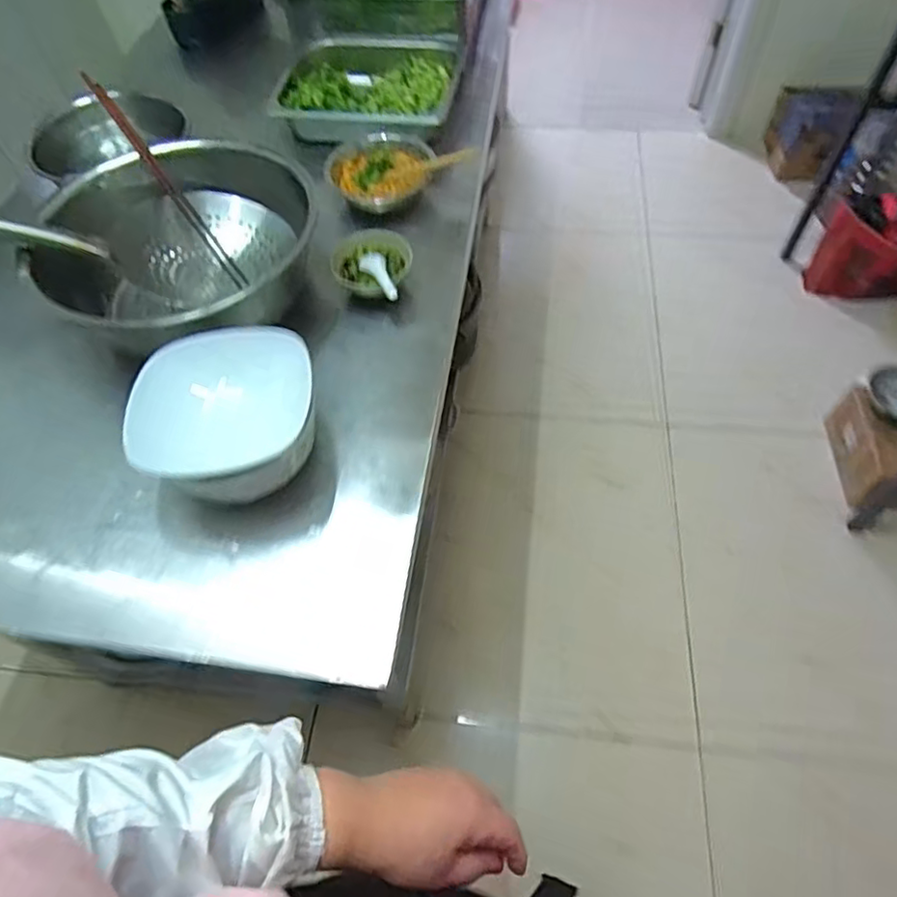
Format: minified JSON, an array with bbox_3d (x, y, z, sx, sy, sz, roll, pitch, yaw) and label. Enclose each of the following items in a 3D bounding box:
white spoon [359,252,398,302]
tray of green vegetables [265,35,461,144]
[{"bbox_3d":[-0.097,-0.238,0.849,0.033,0.030,0.115,-18,60,-8],"label":"white spoon"},{"bbox_3d":[-0.144,-0.668,1.138,0.319,0.076,0.279,5,60,6],"label":"tray of green vegetables"}]

